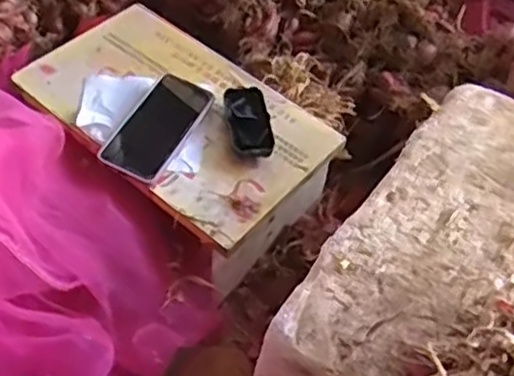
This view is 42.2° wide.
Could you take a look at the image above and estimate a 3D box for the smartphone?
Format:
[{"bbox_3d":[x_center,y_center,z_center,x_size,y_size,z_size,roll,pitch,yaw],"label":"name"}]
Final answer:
[{"bbox_3d":[-0.121,-0.077,0.818,0.079,0.013,0.157,29,62,8],"label":"smartphone"}]

